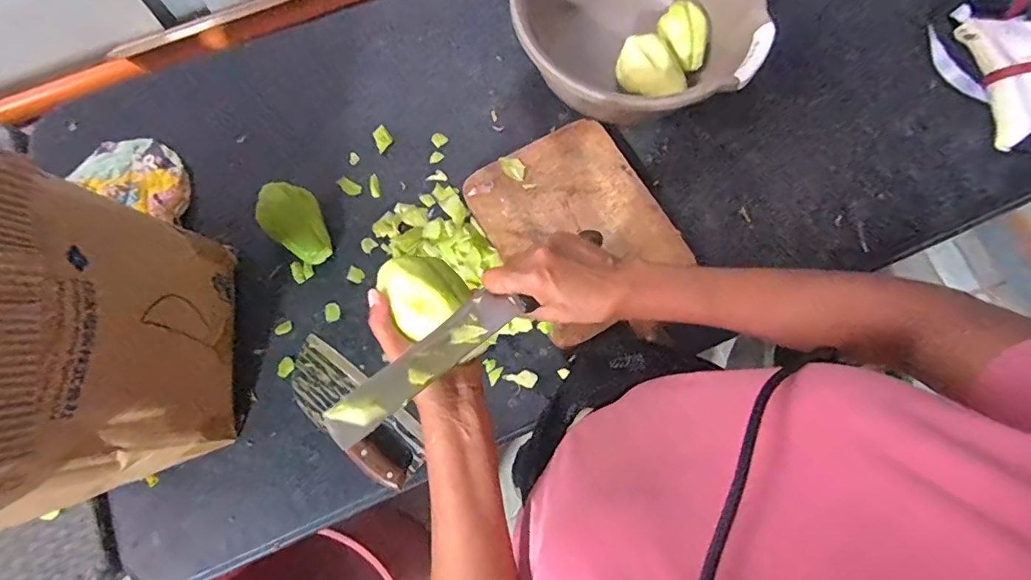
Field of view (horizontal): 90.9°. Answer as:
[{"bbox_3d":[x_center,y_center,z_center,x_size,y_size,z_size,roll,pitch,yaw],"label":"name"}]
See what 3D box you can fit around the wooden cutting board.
[{"bbox_3d":[0.089,-0.093,0.733,0.233,0.033,0.280,-31,76,-8],"label":"wooden cutting board"}]

